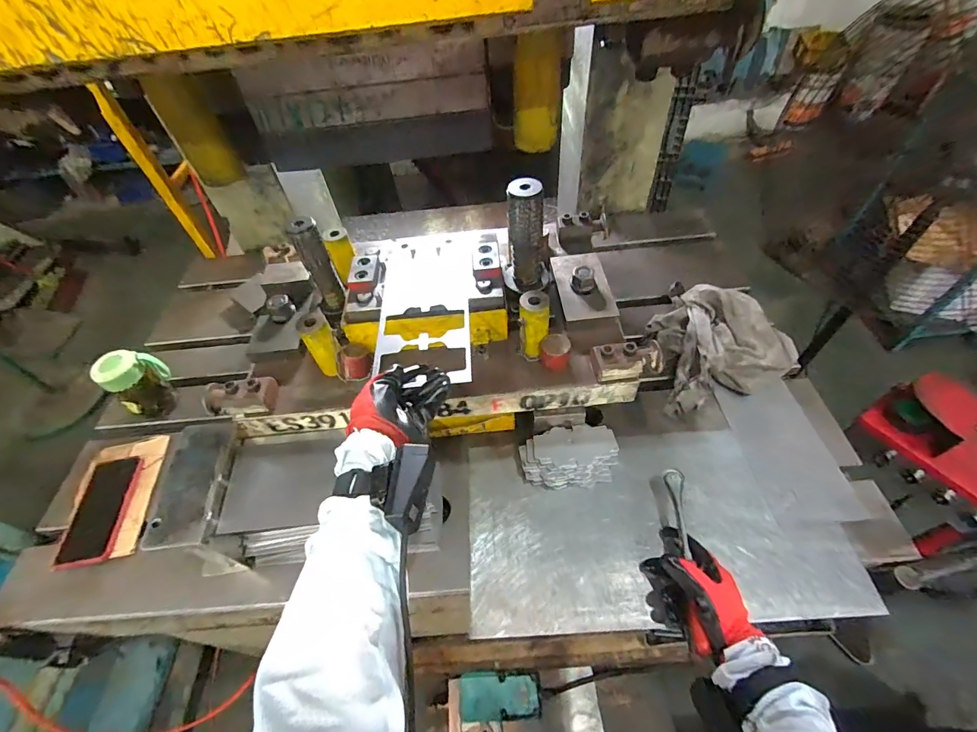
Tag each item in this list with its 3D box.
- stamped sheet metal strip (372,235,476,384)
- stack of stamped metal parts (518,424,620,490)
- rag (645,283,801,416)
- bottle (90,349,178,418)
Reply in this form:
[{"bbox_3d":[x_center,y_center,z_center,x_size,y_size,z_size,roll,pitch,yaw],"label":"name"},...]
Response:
[{"bbox_3d":[-0.084,-0.094,0.599,0.130,0.010,0.299,-7,51,0],"label":"stamped sheet metal strip"},{"bbox_3d":[0.119,0.138,0.637,0.135,0.054,0.079,-10,50,-2],"label":"stack of stamped metal parts"},{"bbox_3d":[0.377,-0.051,0.746,0.238,0.076,0.224,-14,50,-6],"label":"rag"},{"bbox_3d":[-0.599,0.035,0.744,0.061,0.134,0.075,-3,50,4],"label":"bottle"}]

